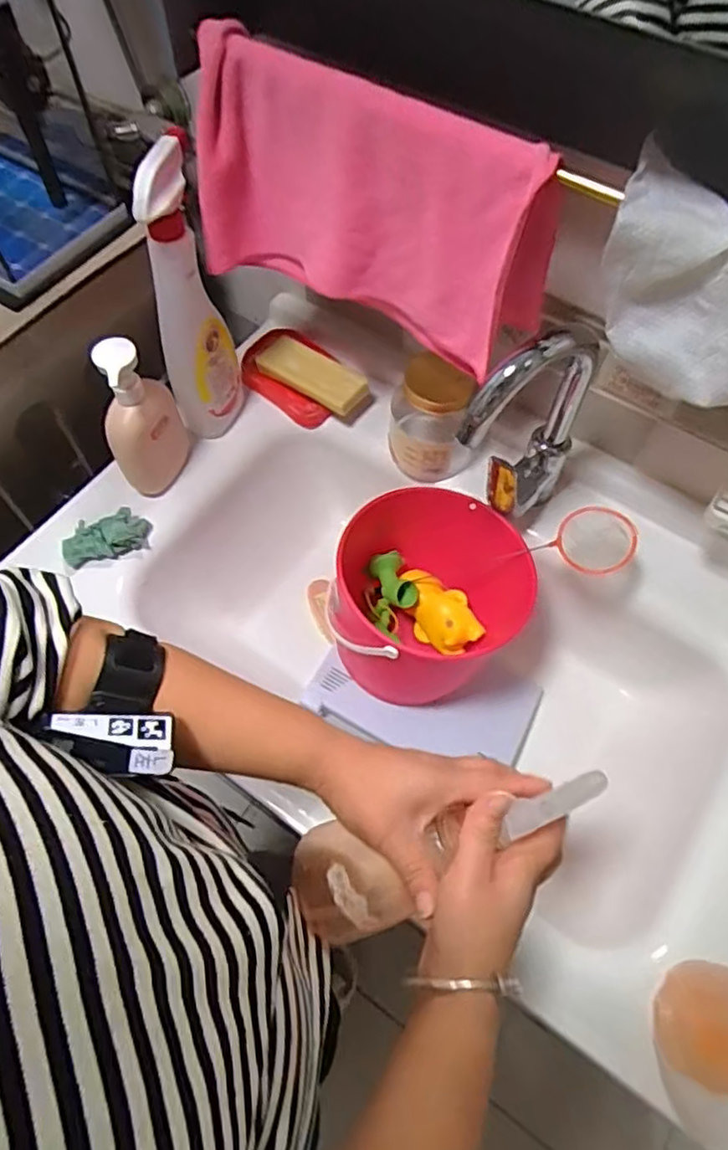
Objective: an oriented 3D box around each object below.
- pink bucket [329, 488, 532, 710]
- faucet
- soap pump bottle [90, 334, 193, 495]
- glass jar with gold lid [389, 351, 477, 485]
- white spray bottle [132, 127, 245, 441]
[{"bbox_3d":[0.064,0.025,0.675,0.166,0.147,0.182,0,62,0],"label":"pink bucket"},{"bbox_3d":[0.141,-0.120,0.585,0.155,0.226,0.045,-36,68,-18],"label":"faucet"},{"bbox_3d":[-0.220,-0.152,0.653,0.076,0.169,0.049,-25,65,-13],"label":"soap pump bottle"},{"bbox_3d":[0.074,-0.165,0.707,0.087,0.123,0.088,0,62,0],"label":"glass jar with gold lid"},{"bbox_3d":[-0.170,-0.257,0.639,0.070,0.282,0.077,-14,63,-8],"label":"white spray bottle"}]

